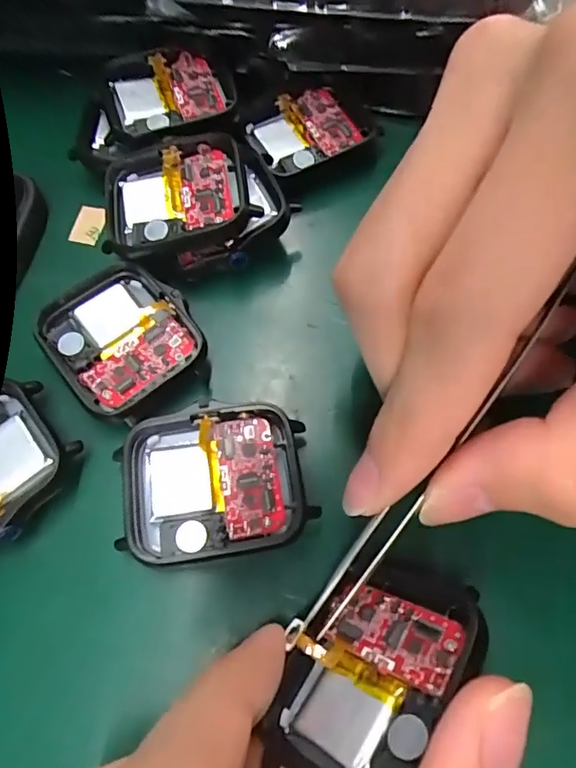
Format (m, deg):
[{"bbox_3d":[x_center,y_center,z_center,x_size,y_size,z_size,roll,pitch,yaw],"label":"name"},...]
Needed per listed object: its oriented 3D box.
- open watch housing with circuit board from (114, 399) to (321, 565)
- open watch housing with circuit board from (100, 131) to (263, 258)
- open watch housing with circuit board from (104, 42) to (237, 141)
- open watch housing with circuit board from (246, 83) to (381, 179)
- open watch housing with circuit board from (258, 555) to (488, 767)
[{"bbox_3d":[-0.018,0.023,0.128,0.045,0.007,0.038,-12,66,-4],"label":"open watch housing with circuit board"},{"bbox_3d":[-0.034,-0.057,0.155,0.043,0.011,0.038,-10,65,-3],"label":"open watch housing with circuit board"},{"bbox_3d":[-0.039,-0.098,0.173,0.043,0.007,0.041,-18,66,-6],"label":"open watch housing with circuit board"},{"bbox_3d":[0.008,-0.089,0.179,0.040,0.005,0.035,-24,67,-9],"label":"open watch housing with circuit board"},{"bbox_3d":[0.016,0.055,0.102,0.034,0.011,0.047,8,47,50],"label":"open watch housing with circuit board"}]

